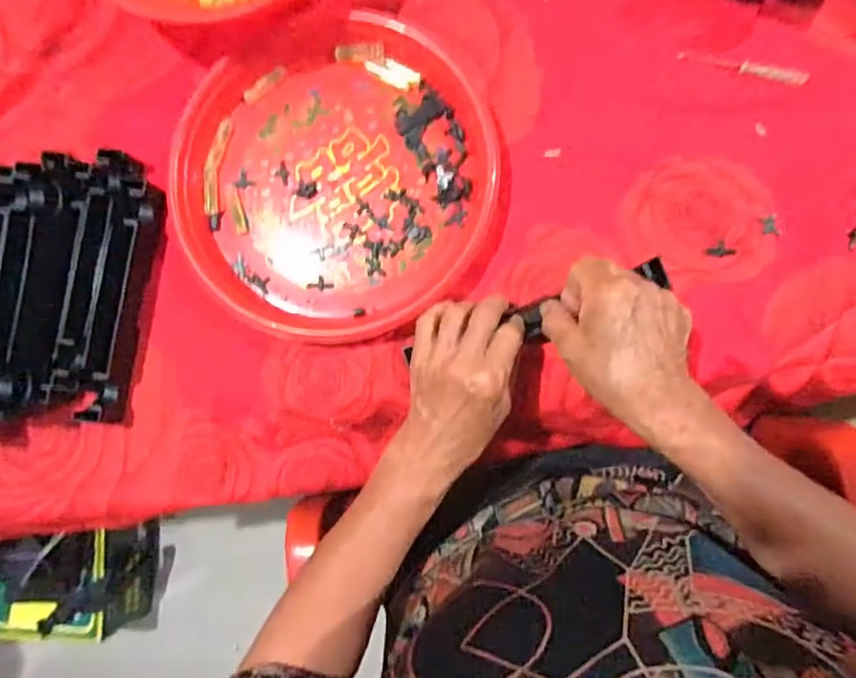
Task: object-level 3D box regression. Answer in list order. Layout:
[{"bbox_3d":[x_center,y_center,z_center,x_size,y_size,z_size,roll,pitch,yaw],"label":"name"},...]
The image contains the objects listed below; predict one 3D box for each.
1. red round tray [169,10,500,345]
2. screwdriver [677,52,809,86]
[{"bbox_3d":[-0.074,-0.130,0.433,0.242,0.028,0.253,-1,86,7],"label":"red round tray"},{"bbox_3d":[0.233,-0.201,0.407,0.090,0.004,0.012,16,88,8],"label":"screwdriver"}]

